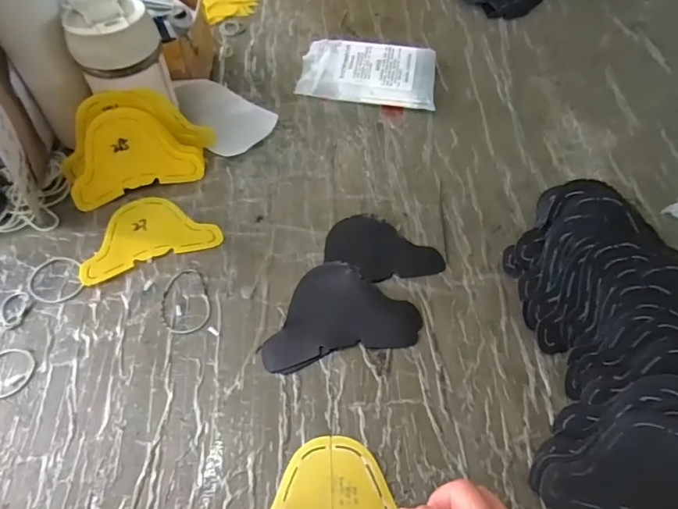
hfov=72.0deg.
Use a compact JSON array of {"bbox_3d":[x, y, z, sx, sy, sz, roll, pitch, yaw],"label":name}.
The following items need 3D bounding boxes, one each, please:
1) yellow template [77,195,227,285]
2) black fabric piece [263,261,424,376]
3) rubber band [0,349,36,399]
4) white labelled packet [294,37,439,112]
[{"bbox_3d":[-0.203,-0.025,0.494,0.135,0.005,0.088,-18,59,-16],"label":"yellow template"},{"bbox_3d":[-0.001,0.052,0.441,0.143,0.010,0.092,-11,57,-7],"label":"black fabric piece"},{"bbox_3d":[-0.292,0.105,0.409,0.043,0.005,0.046,0,57,0],"label":"rubber band"},{"bbox_3d":[0.040,-0.244,0.624,0.175,0.023,0.102,8,57,6],"label":"white labelled packet"}]

